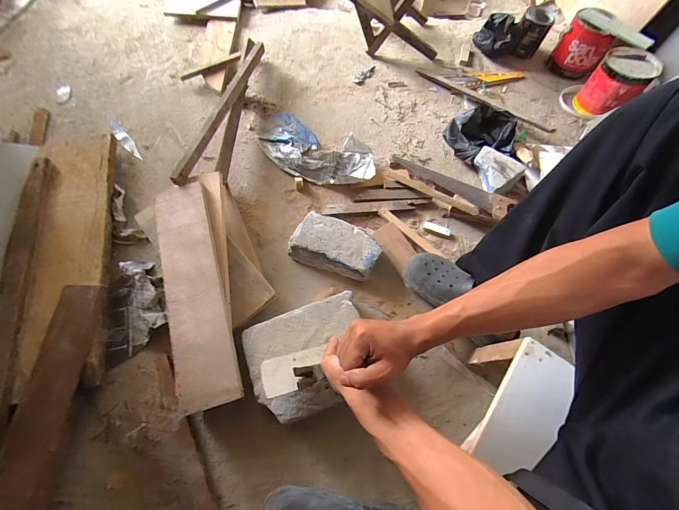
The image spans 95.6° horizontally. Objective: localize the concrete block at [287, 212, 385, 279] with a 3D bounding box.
[{"bbox_3d":[-0.007,-0.021,0.761,0.208,0.074,0.121,22,67,6],"label":"concrete block"}]

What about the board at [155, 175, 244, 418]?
[{"bbox_3d":[-0.303,0.065,0.646,0.124,0.017,0.468,-16,73,-4],"label":"board"}]

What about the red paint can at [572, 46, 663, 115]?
[{"bbox_3d":[0.884,-0.547,0.996,0.156,0.157,0.152,-41,74,-18],"label":"red paint can"}]

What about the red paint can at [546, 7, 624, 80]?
[{"bbox_3d":[0.845,-0.725,1.079,0.152,0.164,0.122,38,69,13],"label":"red paint can"}]

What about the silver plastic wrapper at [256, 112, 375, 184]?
[{"bbox_3d":[-0.072,-0.302,0.897,0.373,0.051,0.187,29,68,9],"label":"silver plastic wrapper"}]

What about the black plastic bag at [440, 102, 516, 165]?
[{"bbox_3d":[0.419,-0.367,0.928,0.178,0.100,0.159,-21,69,-12],"label":"black plastic bag"}]

